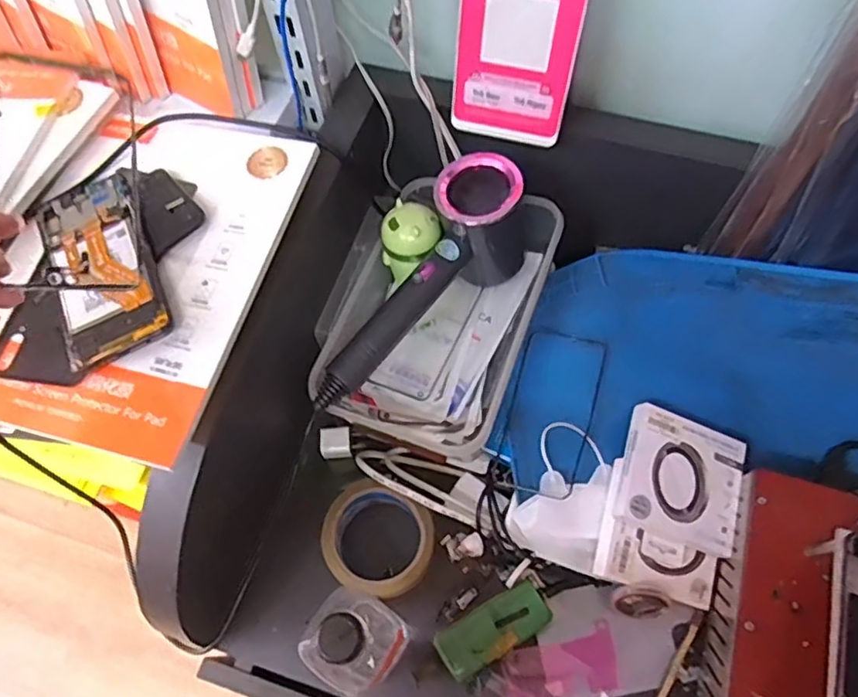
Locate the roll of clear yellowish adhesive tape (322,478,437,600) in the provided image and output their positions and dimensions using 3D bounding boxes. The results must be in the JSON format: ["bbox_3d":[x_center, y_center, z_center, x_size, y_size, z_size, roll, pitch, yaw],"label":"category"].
[{"bbox_3d":[-0.045,0.178,0.561,0.100,0.057,0.093,-1,63,1],"label":"roll of clear yellowish adhesive tape"}]

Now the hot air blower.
[{"bbox_3d":[-0.001,-0.049,0.526,0.071,0.108,0.245,31,68,16],"label":"hot air blower"}]

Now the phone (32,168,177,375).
[{"bbox_3d":[-0.234,-0.060,0.437,0.071,0.013,0.153,-24,65,-10],"label":"phone"}]

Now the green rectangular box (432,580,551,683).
[{"bbox_3d":[0.056,0.243,0.529,0.099,0.037,0.040,-27,66,-11],"label":"green rectangular box"}]

